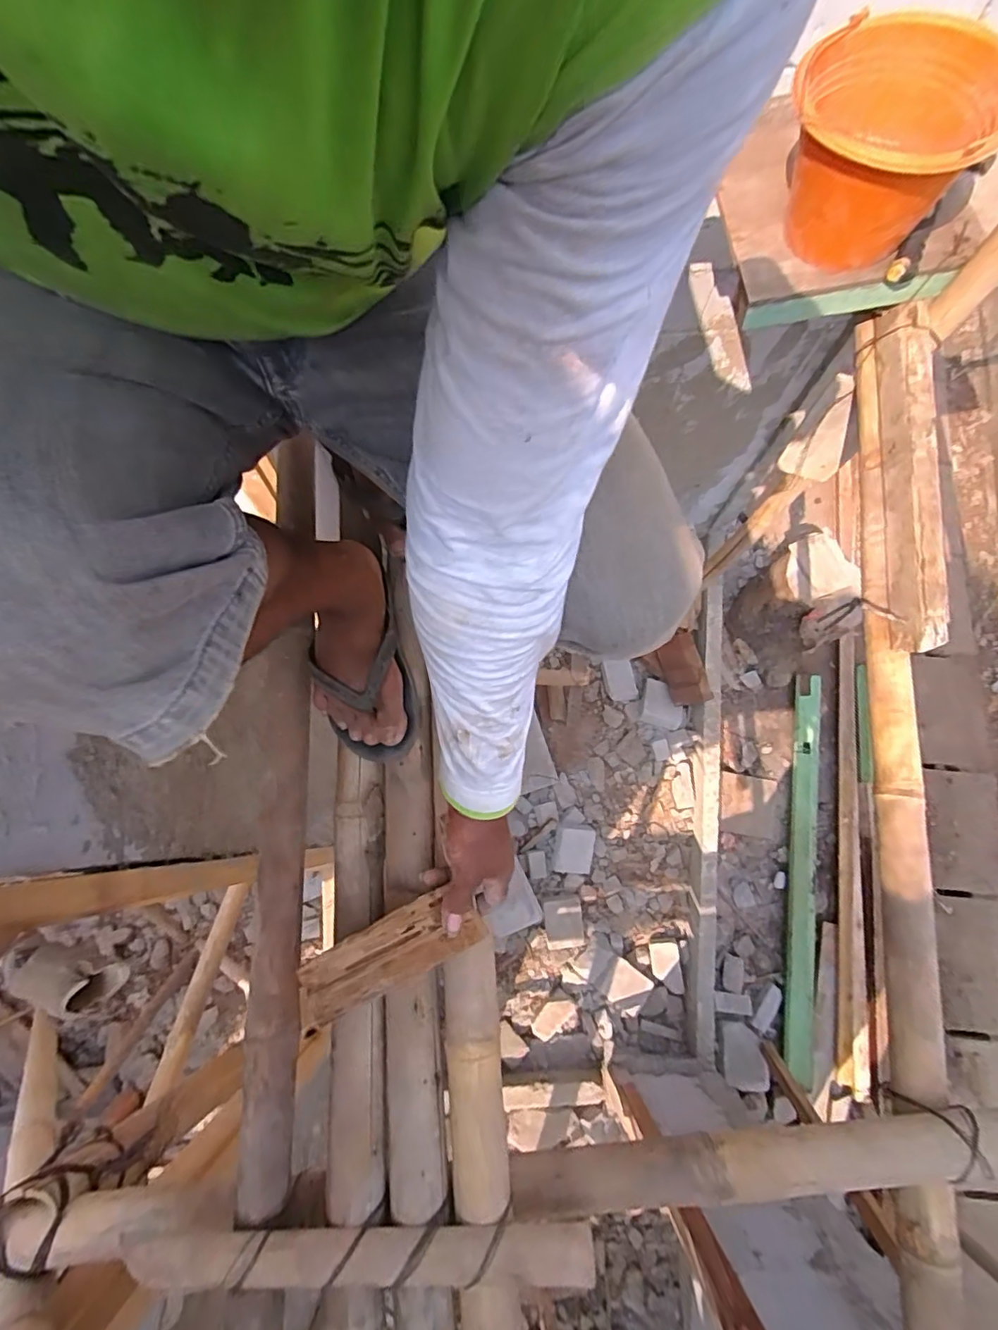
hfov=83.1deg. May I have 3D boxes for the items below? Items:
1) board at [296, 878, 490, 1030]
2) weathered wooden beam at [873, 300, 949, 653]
[{"bbox_3d":[-0.100,0.261,0.512,0.173,0.012,0.059,-27,76,3],"label":"board"},{"bbox_3d":[0.577,-0.282,0.788,0.044,0.070,0.536,9,75,2],"label":"weathered wooden beam"}]

